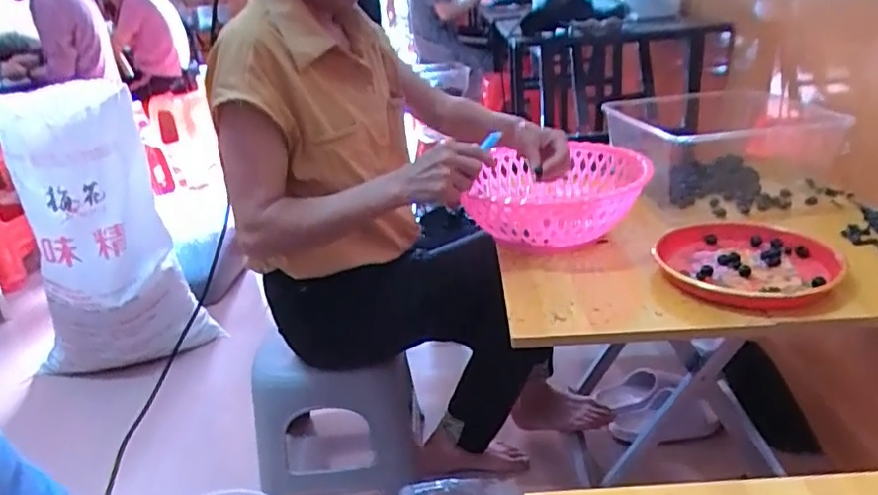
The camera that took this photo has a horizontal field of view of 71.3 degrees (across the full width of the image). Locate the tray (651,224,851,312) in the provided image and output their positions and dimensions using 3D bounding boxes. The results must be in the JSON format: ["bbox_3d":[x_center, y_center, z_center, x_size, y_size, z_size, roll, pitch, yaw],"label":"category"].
[{"bbox_3d":[0.400,0.019,0.799,0.216,0.034,0.223,4,25,22],"label":"tray"}]

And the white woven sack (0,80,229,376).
[{"bbox_3d":[-0.831,-0.011,1.497,0.393,0.707,0.214,-18,26,-25],"label":"white woven sack"}]

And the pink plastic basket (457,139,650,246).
[{"bbox_3d":[0.190,-0.077,0.972,0.267,0.110,0.280,-2,24,10],"label":"pink plastic basket"}]

